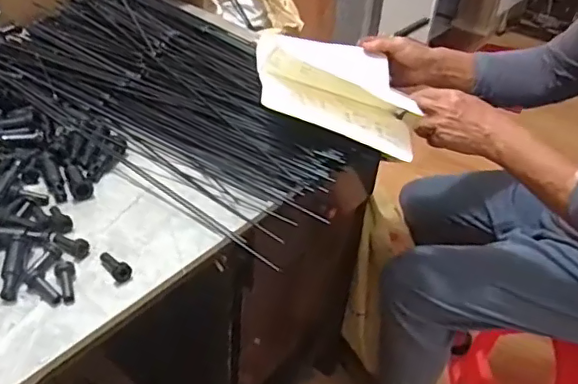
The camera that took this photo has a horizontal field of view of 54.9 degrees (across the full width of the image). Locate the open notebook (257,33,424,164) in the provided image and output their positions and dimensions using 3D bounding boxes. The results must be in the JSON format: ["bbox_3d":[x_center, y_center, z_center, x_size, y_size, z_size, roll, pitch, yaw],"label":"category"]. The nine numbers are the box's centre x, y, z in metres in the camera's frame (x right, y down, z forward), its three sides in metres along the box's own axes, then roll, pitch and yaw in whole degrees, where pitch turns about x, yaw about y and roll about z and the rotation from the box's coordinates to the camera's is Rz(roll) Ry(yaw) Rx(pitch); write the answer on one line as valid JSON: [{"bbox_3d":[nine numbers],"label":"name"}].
[{"bbox_3d":[0.074,-0.144,0.764,0.204,0.045,0.280,24,32,-4],"label":"open notebook"}]

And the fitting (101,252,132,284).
[{"bbox_3d":[-0.166,0.070,0.532,0.014,0.015,0.038,-29,50,-35],"label":"fitting"}]

